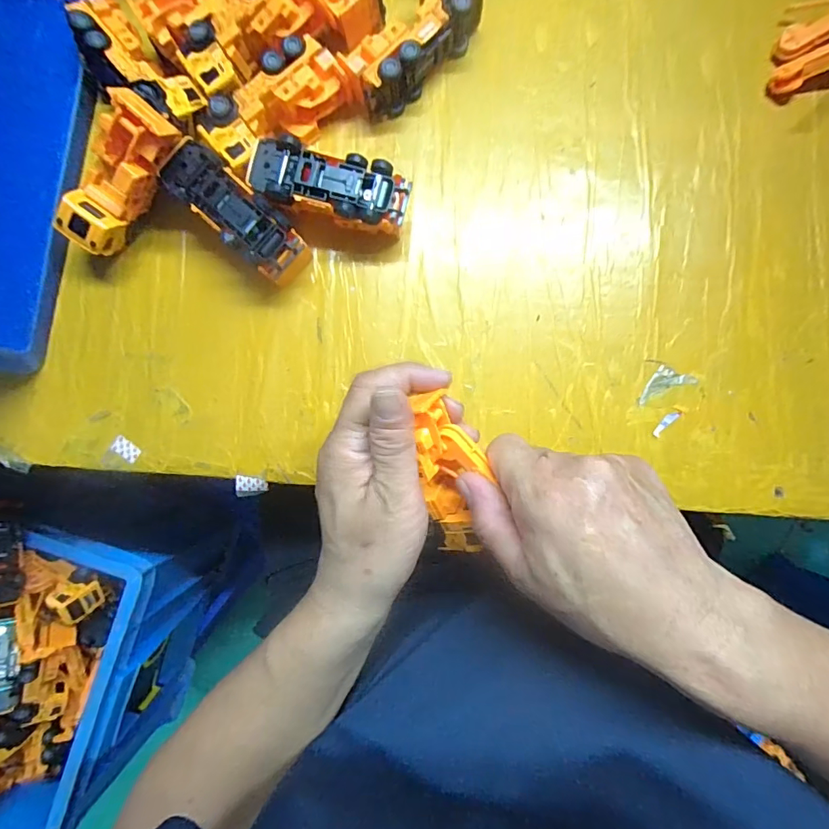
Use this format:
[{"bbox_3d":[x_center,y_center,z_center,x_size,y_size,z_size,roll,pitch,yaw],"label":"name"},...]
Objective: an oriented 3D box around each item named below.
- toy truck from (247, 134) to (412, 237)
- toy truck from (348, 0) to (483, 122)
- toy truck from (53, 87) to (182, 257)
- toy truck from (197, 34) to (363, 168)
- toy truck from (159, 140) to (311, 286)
[{"bbox_3d":[-0.056,-0.153,0.323,0.106,0.042,0.040,16,90,3],"label":"toy truck"},{"bbox_3d":[0.001,-0.256,0.323,0.040,0.039,0.101,43,91,2],"label":"toy truck"},{"bbox_3d":[-0.193,-0.157,0.307,0.098,0.046,0.036,-42,88,24],"label":"toy truck"},{"bbox_3d":[-0.094,-0.214,0.324,0.103,0.035,0.051,-31,88,2],"label":"toy truck"},{"bbox_3d":[-0.121,-0.138,0.326,0.102,0.042,0.038,41,91,2],"label":"toy truck"}]

